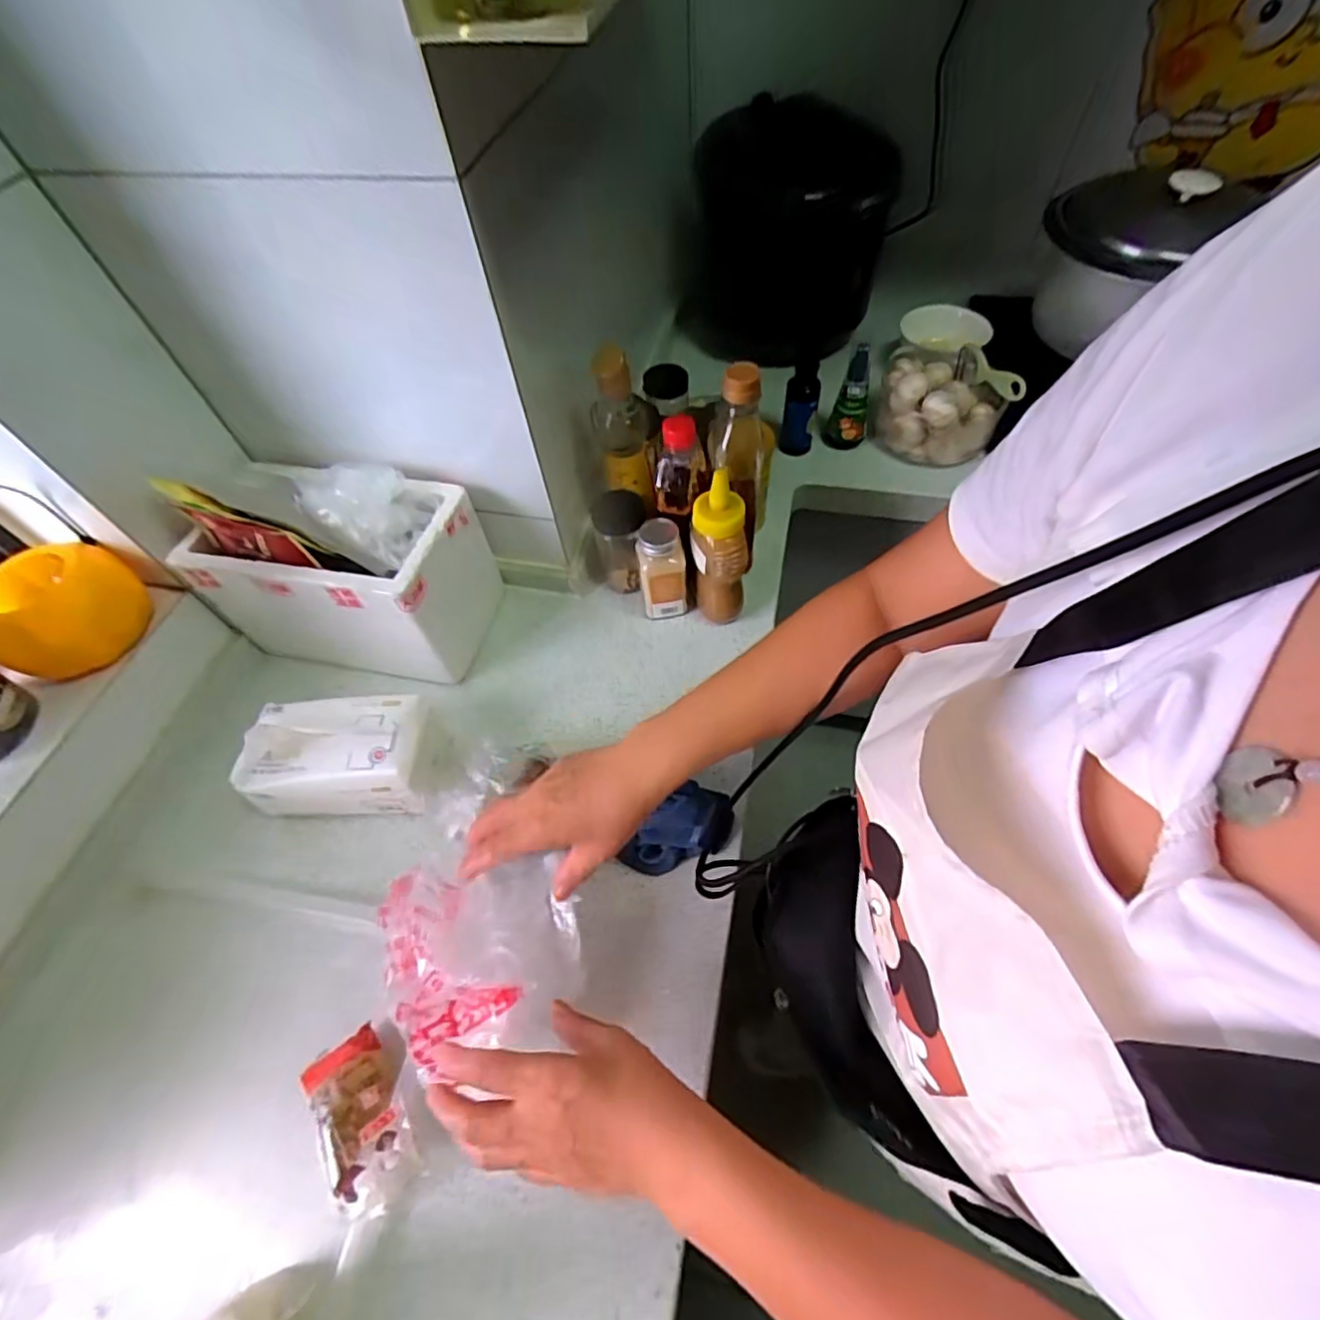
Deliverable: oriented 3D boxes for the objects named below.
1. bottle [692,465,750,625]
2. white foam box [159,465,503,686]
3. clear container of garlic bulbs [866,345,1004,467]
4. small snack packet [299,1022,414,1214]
[{"bbox_3d":[0.061,-0.108,0.625,0.055,0.186,0.053,3,58,6],"label":"bottle"},{"bbox_3d":[-0.326,-0.093,0.656,0.253,0.168,0.157,8,58,9],"label":"white foam box"},{"bbox_3d":[0.377,-0.355,0.820,0.159,0.091,0.167,15,60,14],"label":"clear container of garlic bulbs"},{"bbox_3d":[-0.217,0.338,0.446,0.055,0.036,0.110,-35,61,-17],"label":"small snack packet"}]

